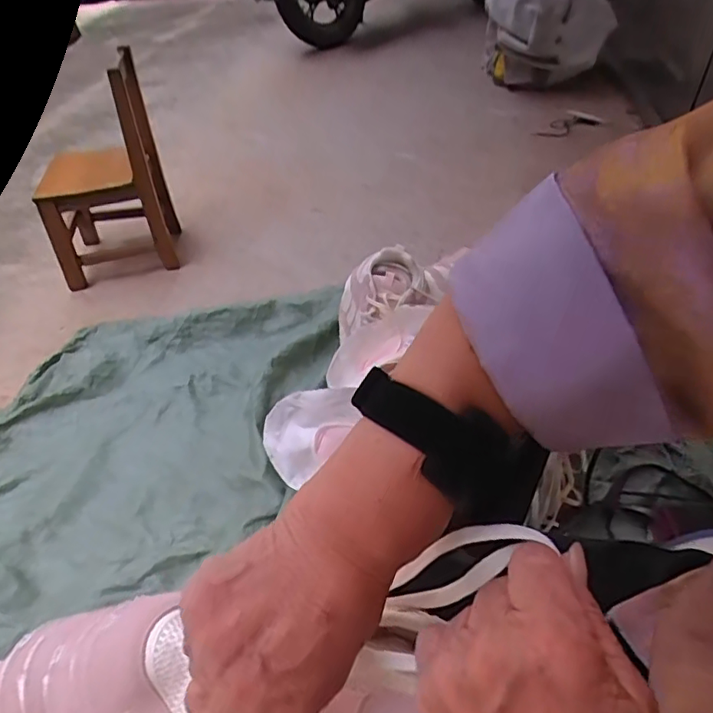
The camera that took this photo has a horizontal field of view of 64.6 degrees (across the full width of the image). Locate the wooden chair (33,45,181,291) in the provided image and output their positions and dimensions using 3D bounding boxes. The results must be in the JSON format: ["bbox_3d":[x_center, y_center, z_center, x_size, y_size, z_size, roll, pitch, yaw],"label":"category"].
[{"bbox_3d":[-0.631,-0.437,1.387,0.276,0.483,0.256,-9,41,-5],"label":"wooden chair"}]

